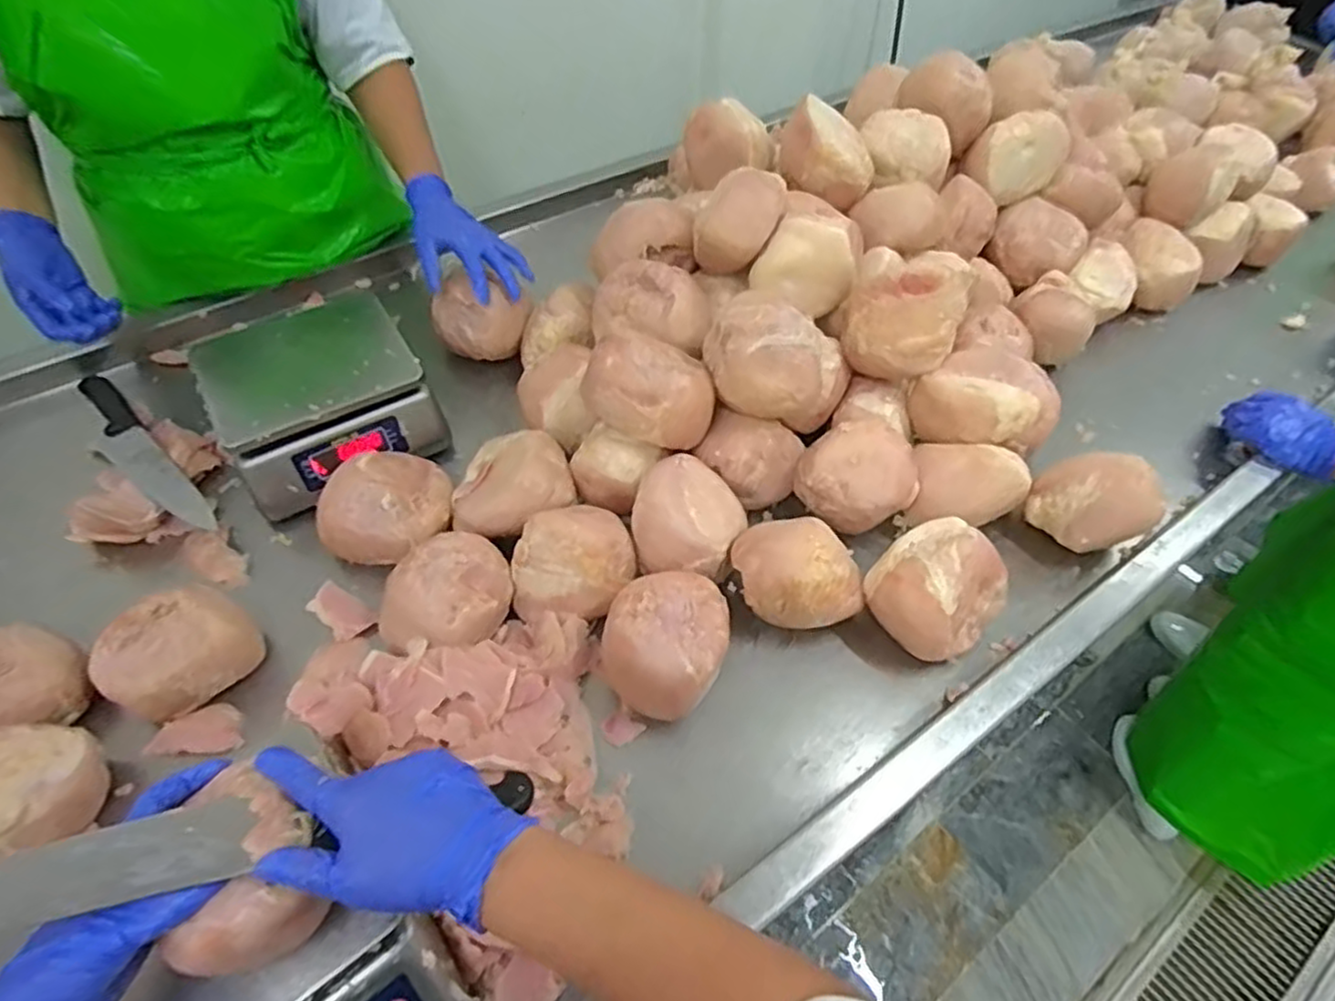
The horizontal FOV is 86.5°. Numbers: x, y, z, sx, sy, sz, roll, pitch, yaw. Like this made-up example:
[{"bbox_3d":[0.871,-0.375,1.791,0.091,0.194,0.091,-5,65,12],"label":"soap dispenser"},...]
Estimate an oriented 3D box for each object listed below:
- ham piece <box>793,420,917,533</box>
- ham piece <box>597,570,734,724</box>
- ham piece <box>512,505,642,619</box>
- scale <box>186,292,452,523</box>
[{"bbox_3d":[0.212,-0.027,0.785,0.125,0.098,0.089,9,52,5],"label":"ham piece"},{"bbox_3d":[-0.001,0.139,0.684,0.111,0.089,0.121,1,52,-2],"label":"ham piece"},{"bbox_3d":[-0.096,0.058,0.727,0.125,0.091,0.106,4,52,1],"label":"ham piece"},{"bbox_3d":[-0.414,-0.120,0.848,0.226,0.100,0.189,-29,58,-23],"label":"scale"}]

